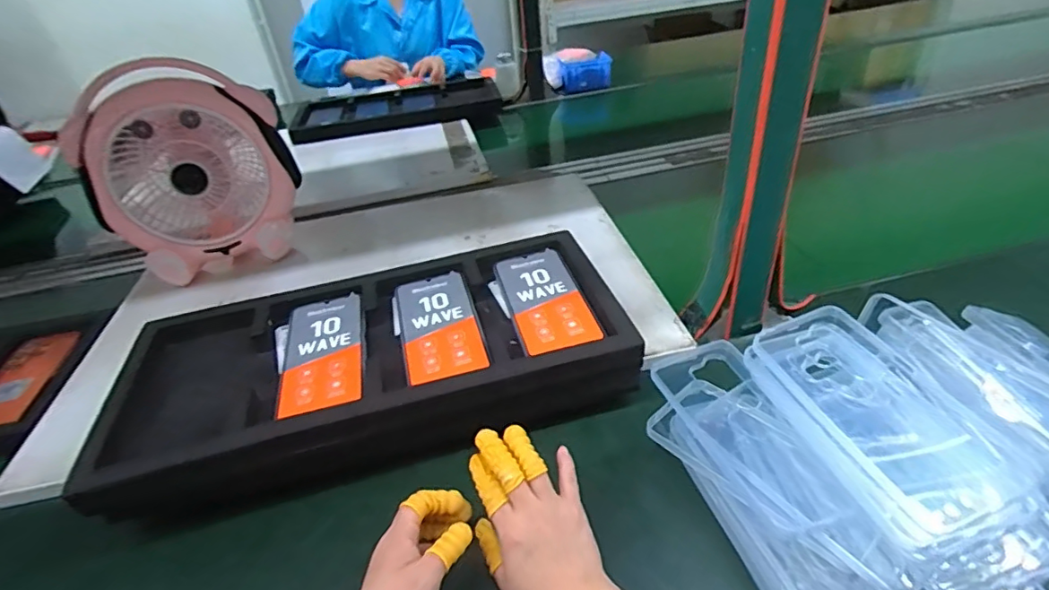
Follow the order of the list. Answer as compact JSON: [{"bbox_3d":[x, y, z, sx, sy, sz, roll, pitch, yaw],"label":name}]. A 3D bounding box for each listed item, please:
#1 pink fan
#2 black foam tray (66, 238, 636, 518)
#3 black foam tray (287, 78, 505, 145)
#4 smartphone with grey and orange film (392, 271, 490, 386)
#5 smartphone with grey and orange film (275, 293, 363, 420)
[{"bbox_3d":[-0.459,-0.173,0.761,0.249,0.258,0.135,-16,38,-11],"label":"pink fan"},{"bbox_3d":[-0.145,0.069,0.555,0.478,0.075,0.235,-14,37,-8],"label":"black foam tray"},{"bbox_3d":[-0.300,-0.463,1.304,0.480,0.041,0.265,-11,37,-4],"label":"black foam tray"},{"bbox_3d":[-0.092,0.030,0.561,0.081,0.010,0.166,-14,37,-8],"label":"smartphone with grey and orange film"},{"bbox_3d":[-0.206,0.060,0.541,0.088,0.011,0.169,-14,37,-8],"label":"smartphone with grey and orange film"}]

